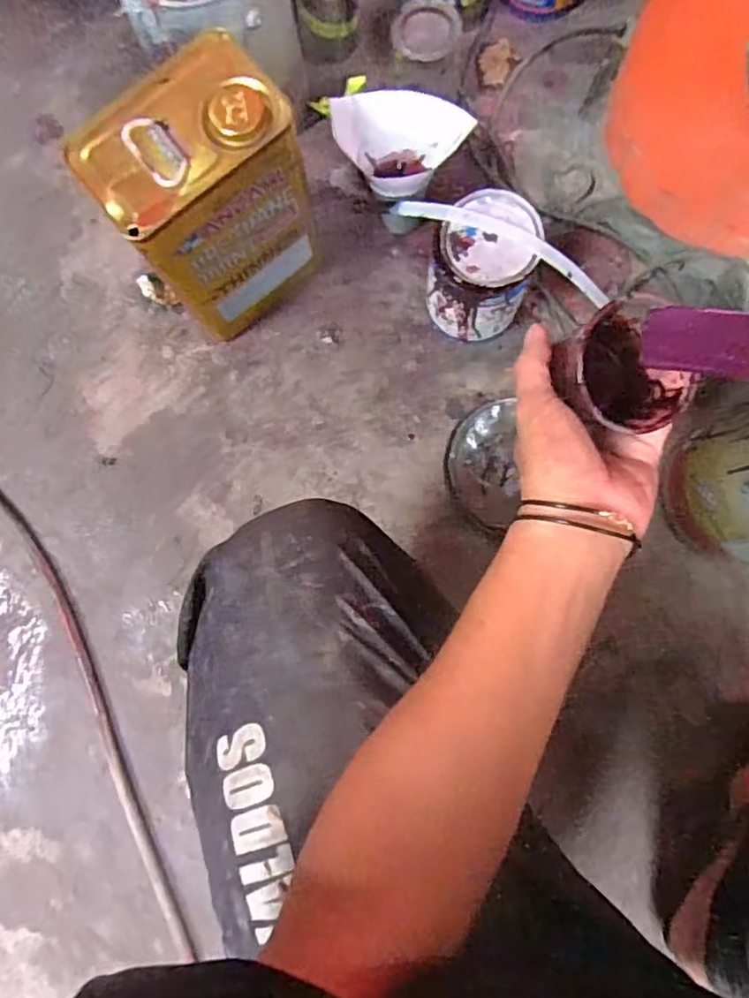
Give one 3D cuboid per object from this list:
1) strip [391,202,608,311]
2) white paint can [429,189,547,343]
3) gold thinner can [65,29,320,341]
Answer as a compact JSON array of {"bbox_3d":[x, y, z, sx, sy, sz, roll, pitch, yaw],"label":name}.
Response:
[{"bbox_3d":[0.125,-0.244,0.601,0.227,0.047,0.015,24,84,5],"label":"strip"},{"bbox_3d":[0.106,-0.231,0.640,0.095,0.141,0.097,0,82,2],"label":"white paint can"},{"bbox_3d":[-0.150,-0.269,0.588,0.154,0.250,0.109,-40,83,-3],"label":"gold thinner can"}]

